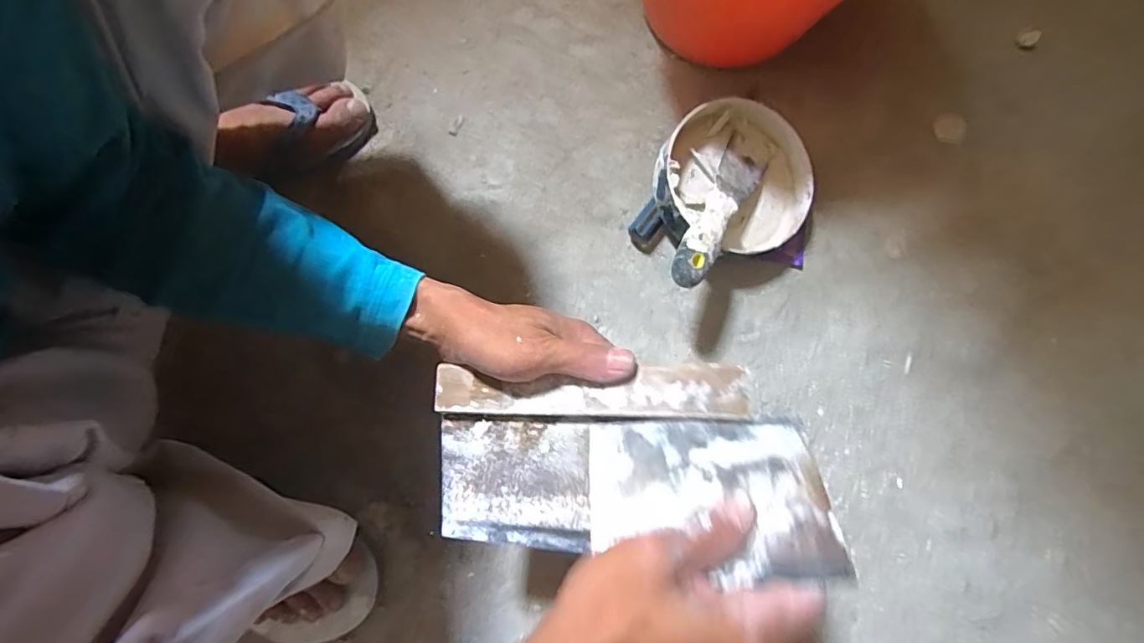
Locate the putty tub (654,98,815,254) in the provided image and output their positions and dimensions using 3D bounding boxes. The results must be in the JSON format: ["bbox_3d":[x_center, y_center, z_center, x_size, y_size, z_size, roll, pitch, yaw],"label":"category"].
[{"bbox_3d":[0.156,-0.134,0.505,0.141,0.066,0.138,0,78,0],"label":"putty tub"}]

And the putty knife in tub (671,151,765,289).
[{"bbox_3d":[0.130,-0.092,0.482,0.038,0.032,0.176,30,55,6],"label":"putty knife in tub"}]

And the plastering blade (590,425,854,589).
[{"bbox_3d":[0.068,0.089,0.273,0.118,0.006,0.085,-3,45,10],"label":"plastering blade"}]

